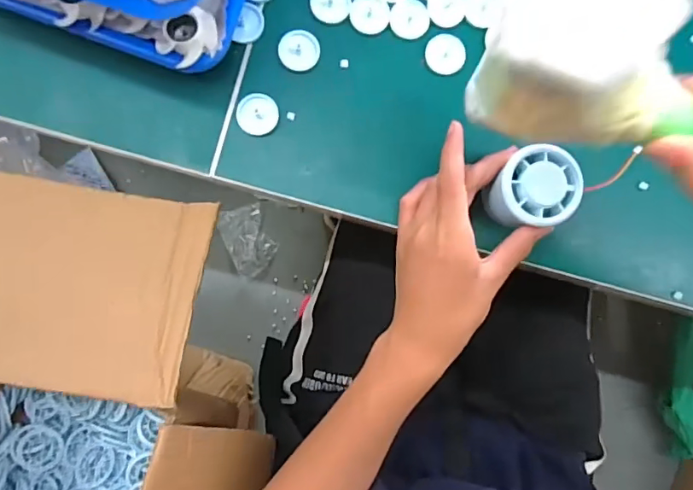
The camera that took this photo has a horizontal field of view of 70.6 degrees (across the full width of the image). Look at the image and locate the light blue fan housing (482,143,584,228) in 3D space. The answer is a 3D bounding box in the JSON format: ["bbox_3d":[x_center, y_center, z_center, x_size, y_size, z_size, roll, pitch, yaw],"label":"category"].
[{"bbox_3d":[0.135,-0.041,0.360,0.057,0.040,0.054,-3,88,-4],"label":"light blue fan housing"}]

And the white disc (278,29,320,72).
[{"bbox_3d":[-0.037,-0.152,0.383,0.031,0.004,0.031,0,87,-4],"label":"white disc"}]

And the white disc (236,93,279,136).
[{"bbox_3d":[-0.069,-0.102,0.379,0.031,0.006,0.032,0,87,-4],"label":"white disc"}]

